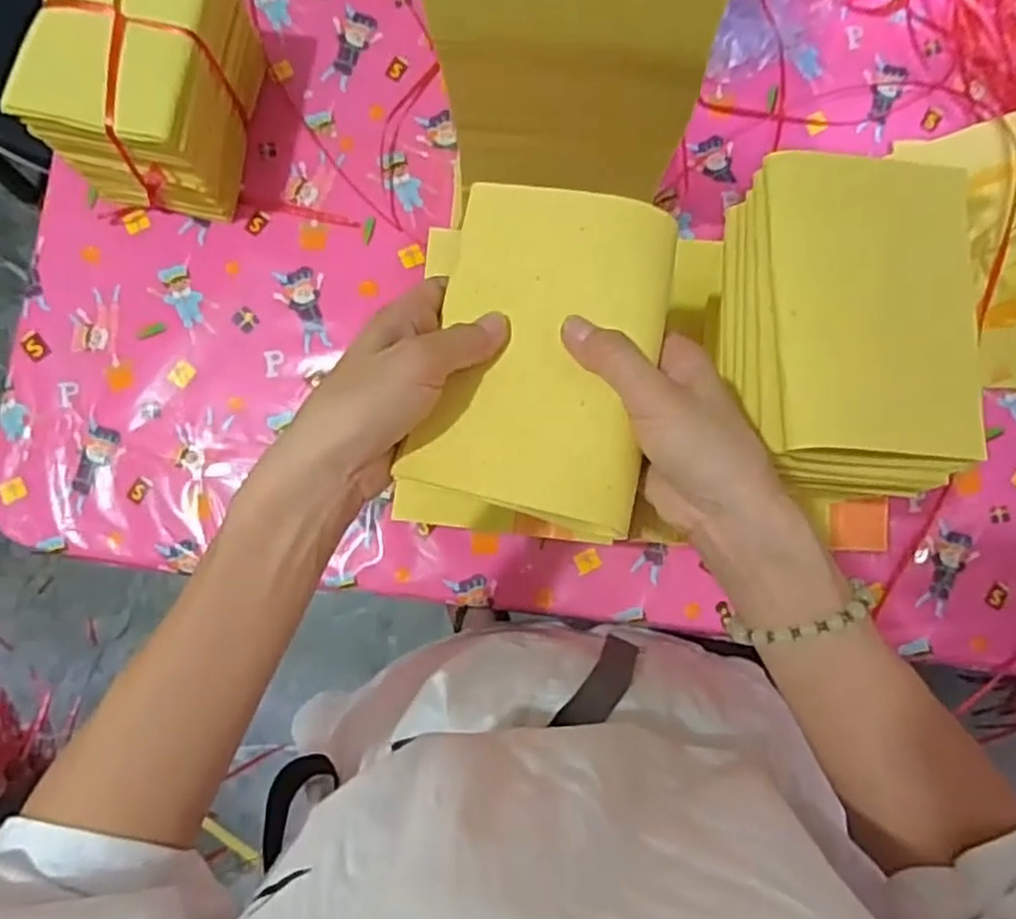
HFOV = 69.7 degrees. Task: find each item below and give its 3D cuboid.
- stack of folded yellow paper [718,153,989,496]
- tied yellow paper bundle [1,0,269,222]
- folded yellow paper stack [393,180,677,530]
[{"bbox_3d":[0.189,-0.072,0.407,0.115,0.060,0.171,3,84,-1],"label":"stack of folded yellow paper"},{"bbox_3d":[-0.290,-0.309,0.598,0.120,0.149,0.166,9,84,0],"label":"tied yellow paper bundle"},{"bbox_3d":[0.019,-0.055,0.347,0.105,0.032,0.163,12,84,0],"label":"folded yellow paper stack"}]

